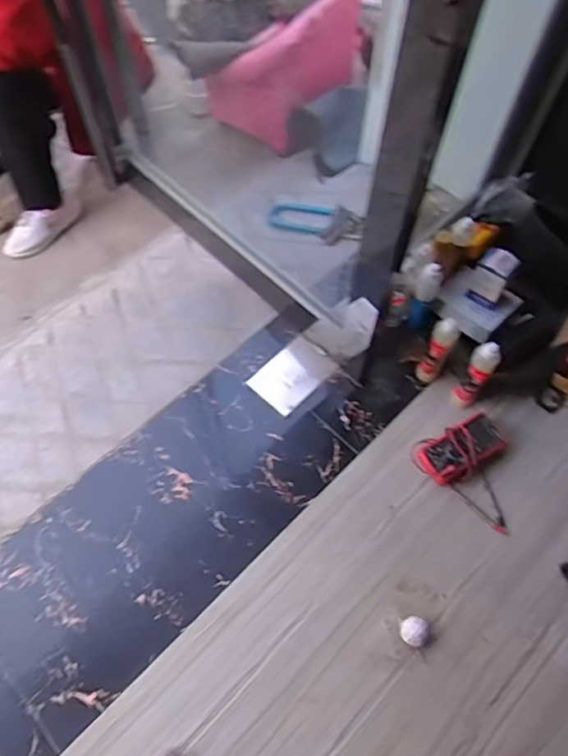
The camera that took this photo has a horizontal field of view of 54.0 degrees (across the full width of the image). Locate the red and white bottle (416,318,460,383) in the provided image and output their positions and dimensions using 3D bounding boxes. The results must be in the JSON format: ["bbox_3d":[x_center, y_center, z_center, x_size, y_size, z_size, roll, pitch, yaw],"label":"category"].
[{"bbox_3d":[0.378,-0.066,1.375,0.055,0.240,0.068,29,63,14],"label":"red and white bottle"}]

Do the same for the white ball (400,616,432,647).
[{"bbox_3d":[0.259,0.503,1.106,0.054,0.050,0.052,1,63,-2],"label":"white ball"}]

